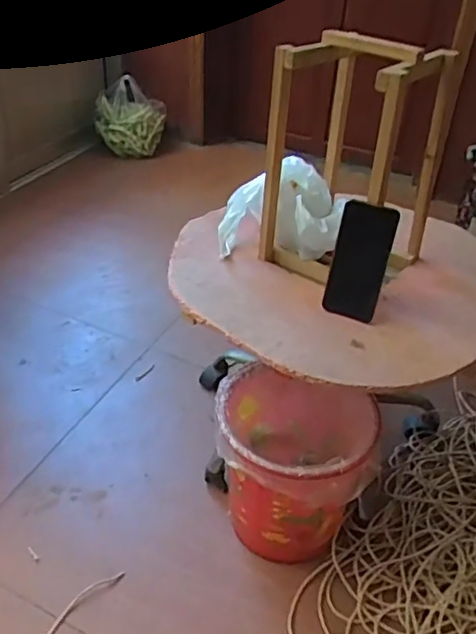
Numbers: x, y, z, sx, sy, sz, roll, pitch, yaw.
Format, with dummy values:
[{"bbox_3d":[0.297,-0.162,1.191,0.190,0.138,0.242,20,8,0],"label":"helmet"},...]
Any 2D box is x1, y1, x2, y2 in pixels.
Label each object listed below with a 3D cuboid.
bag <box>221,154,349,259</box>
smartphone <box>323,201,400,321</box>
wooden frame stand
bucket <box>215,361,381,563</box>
[{"bbox_3d":[0.073,-0.162,0.965,0.191,0.136,0.126,15,39,14],"label":"bag"},{"bbox_3d":[0.167,-0.075,0.829,0.075,0.160,0.013,17,25,17],"label":"smartphone"},{"bbox_3d":[0.174,-0.234,0.898,0.195,0.334,0.206,33,46,32],"label":"wooden frame stand"},{"bbox_3d":[0.096,0.244,0.996,0.237,0.265,0.234,2,38,-2],"label":"bucket"}]

